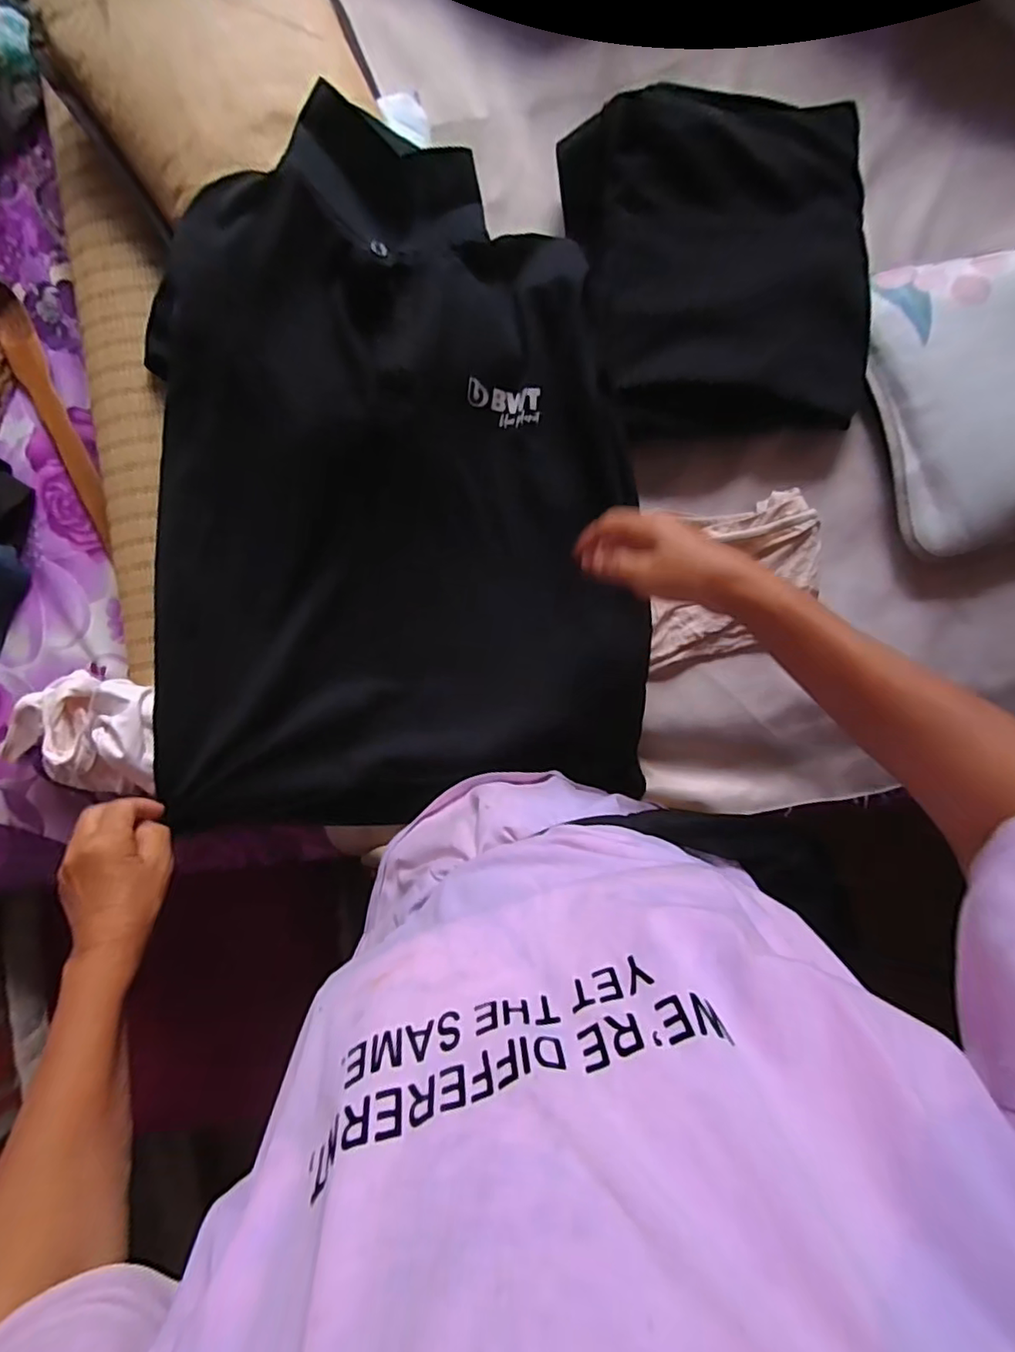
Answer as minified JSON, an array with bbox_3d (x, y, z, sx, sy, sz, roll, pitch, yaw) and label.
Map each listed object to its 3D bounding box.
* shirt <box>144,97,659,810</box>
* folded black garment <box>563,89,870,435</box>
[{"bbox_3d":[-0.093,-0.148,0.483,0.401,0.107,0.544,-2,91,4],"label":"shirt"},{"bbox_3d":[0.186,-0.356,0.494,0.261,0.057,0.284,-3,93,3],"label":"folded black garment"}]

